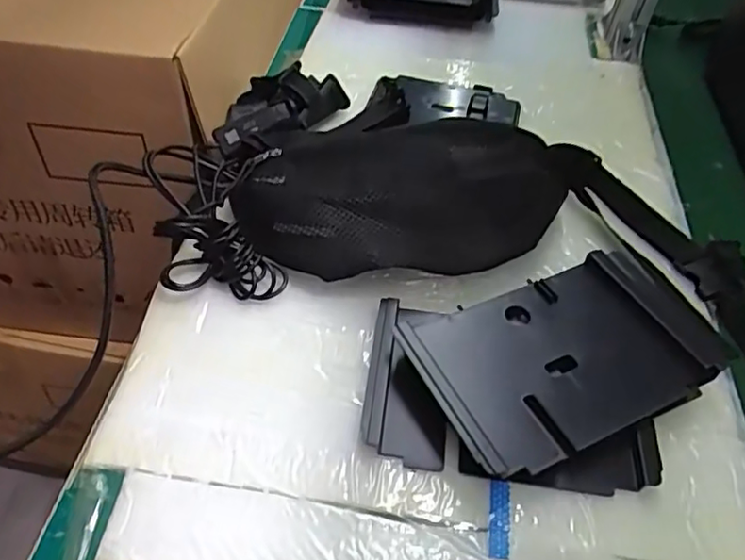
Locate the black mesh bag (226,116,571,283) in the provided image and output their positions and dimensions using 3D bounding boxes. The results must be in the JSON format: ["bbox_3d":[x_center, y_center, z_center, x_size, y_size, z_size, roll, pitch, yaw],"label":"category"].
[{"bbox_3d":[0.026,-0.069,0.480,0.274,0.083,0.122,-2,50,-8],"label":"black mesh bag"}]

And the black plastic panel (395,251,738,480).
[{"bbox_3d":[0.131,0.044,0.414,0.202,0.025,0.124,-19,52,-17],"label":"black plastic panel"}]

